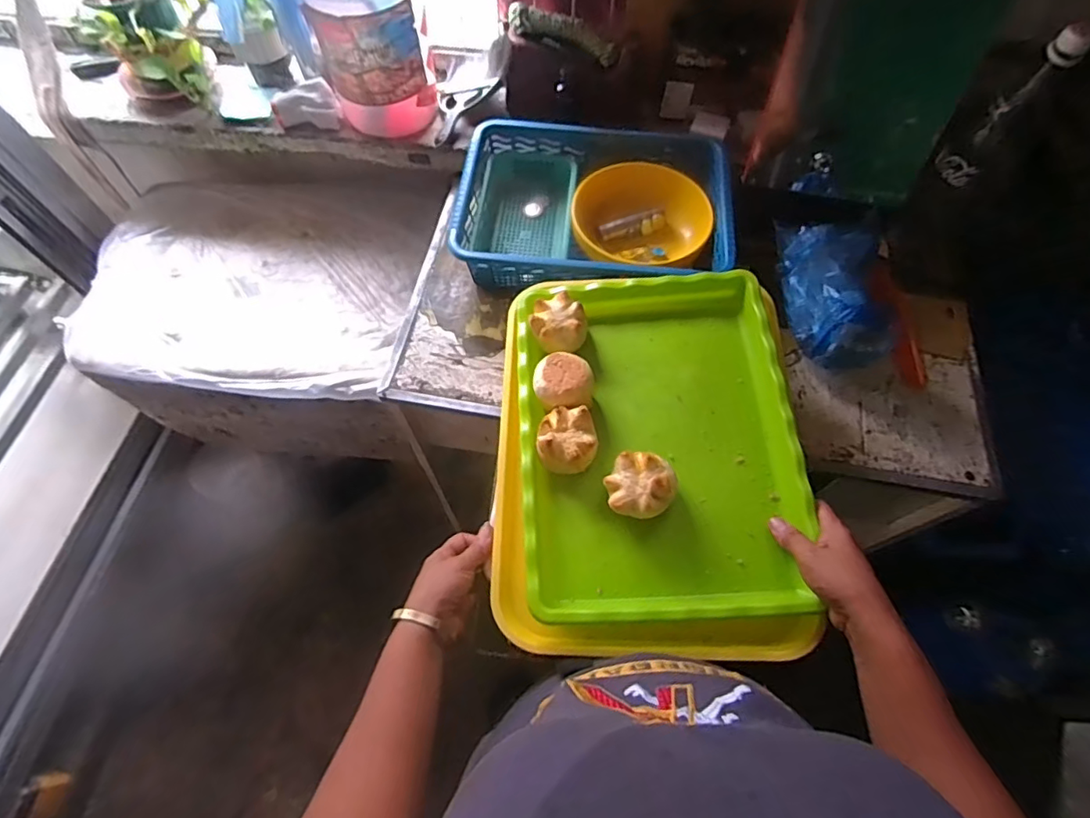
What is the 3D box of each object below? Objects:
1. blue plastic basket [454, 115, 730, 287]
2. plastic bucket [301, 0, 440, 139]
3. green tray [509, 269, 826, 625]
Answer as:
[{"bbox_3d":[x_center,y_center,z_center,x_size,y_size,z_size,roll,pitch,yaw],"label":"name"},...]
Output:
[{"bbox_3d":[0.068,-0.263,0.767,0.356,0.091,0.272,5,65,3],"label":"blue plastic basket"},{"bbox_3d":[-0.235,-0.516,0.759,0.152,0.212,0.152,-15,66,-7],"label":"plastic bucket"},{"bbox_3d":[0.111,0.025,0.570,0.273,0.058,0.360,-3,65,-1],"label":"green tray"}]

